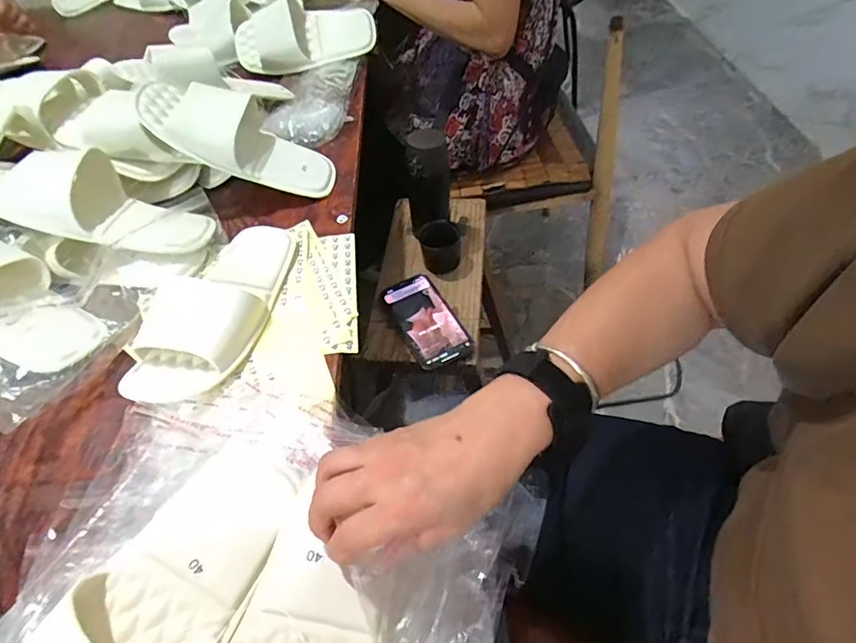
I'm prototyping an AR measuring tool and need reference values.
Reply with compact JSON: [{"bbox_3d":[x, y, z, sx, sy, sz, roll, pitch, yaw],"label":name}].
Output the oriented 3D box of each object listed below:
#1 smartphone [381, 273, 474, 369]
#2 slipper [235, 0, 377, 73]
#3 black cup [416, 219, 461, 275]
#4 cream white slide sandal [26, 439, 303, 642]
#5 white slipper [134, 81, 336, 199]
[{"bbox_3d":[-0.001,-0.006,0.700,0.084,0.013,0.156,-24,53,-13],"label":"smartphone"},{"bbox_3d":[-0.210,-0.476,0.825,0.244,0.065,0.100,-7,85,5],"label":"slipper"},{"bbox_3d":[0.018,-0.118,0.767,0.061,0.055,0.069,-12,51,-4],"label":"black cup"},{"bbox_3d":[-0.164,0.180,0.302,0.096,0.076,0.260,13,40,16],"label":"cream white slide sandal"},{"bbox_3d":[-0.221,-0.223,0.600,0.232,0.046,0.100,23,50,-19],"label":"white slipper"}]

